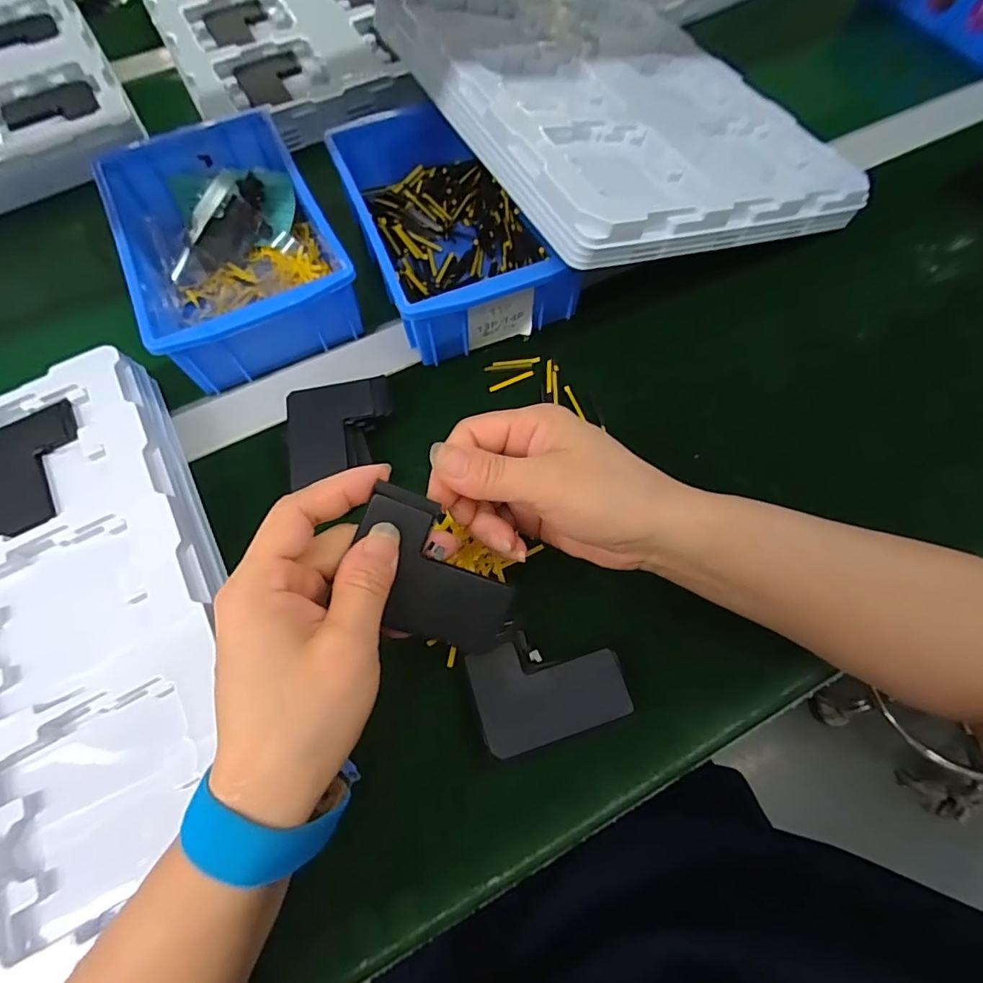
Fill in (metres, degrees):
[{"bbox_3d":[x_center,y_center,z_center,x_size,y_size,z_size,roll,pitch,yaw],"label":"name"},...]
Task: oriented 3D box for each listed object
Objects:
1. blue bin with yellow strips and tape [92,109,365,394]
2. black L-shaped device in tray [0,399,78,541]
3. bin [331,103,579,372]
[{"bbox_3d":[-0.193,-0.179,0.378,0.129,0.062,0.205,-25,69,-10],"label":"blue bin with yellow strips and tape"},{"bbox_3d":[-0.283,-0.013,0.313,0.060,0.005,0.083,-25,69,-10],"label":"black L-shaped device in tray"},{"bbox_3d":[-0.032,-0.198,0.382,0.125,0.062,0.209,-21,68,-8],"label":"bin"}]

